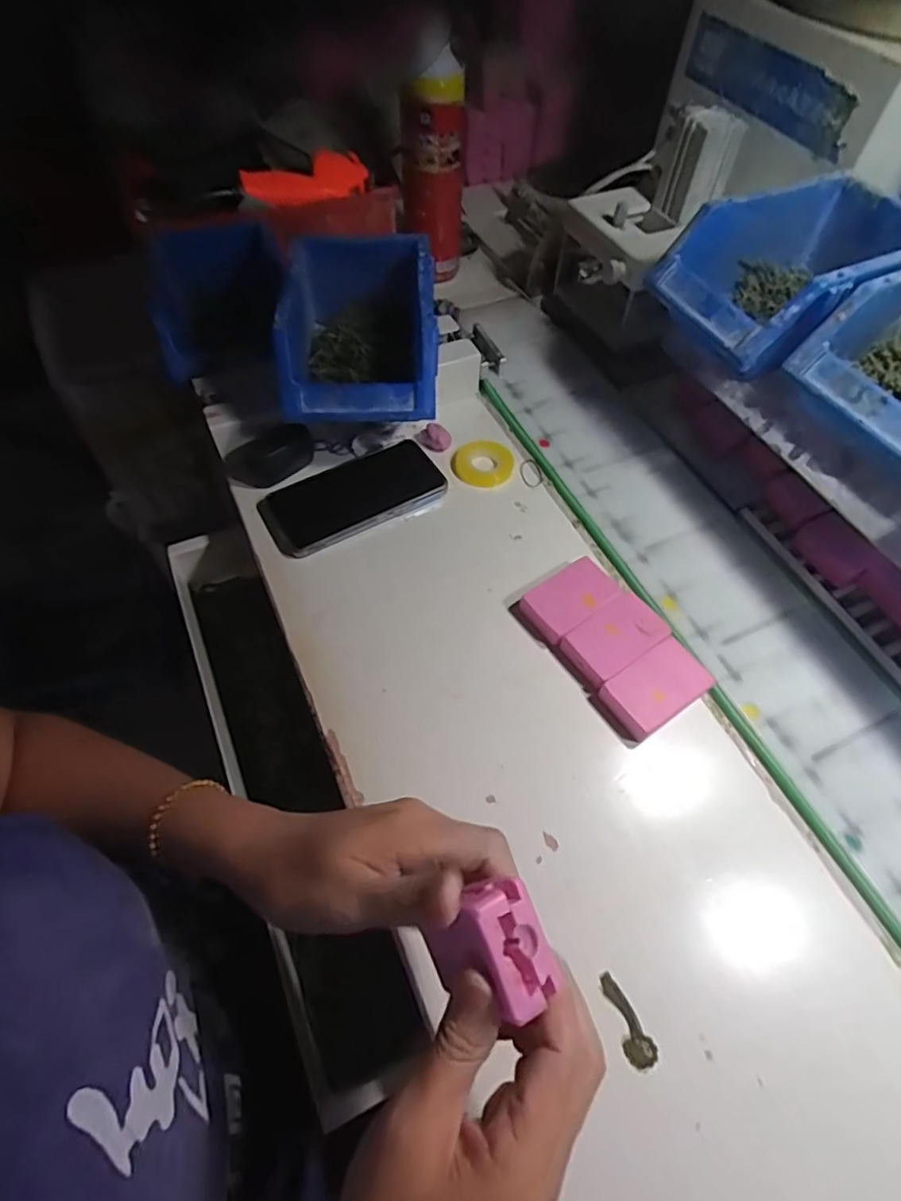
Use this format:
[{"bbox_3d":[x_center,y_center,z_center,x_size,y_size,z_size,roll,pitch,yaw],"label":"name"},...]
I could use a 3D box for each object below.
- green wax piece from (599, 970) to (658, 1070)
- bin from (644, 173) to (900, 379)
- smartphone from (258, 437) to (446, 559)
[{"bbox_3d":[0.094,0.227,0.320,0.015,0.007,0.044,-24,61,-17],"label":"green wax piece"},{"bbox_3d":[0.258,-0.241,0.443,0.174,0.072,0.122,-20,60,-14],"label":"bin"},{"bbox_3d":[-0.081,-0.092,0.503,0.150,0.008,0.074,-26,62,-17],"label":"smartphone"}]

